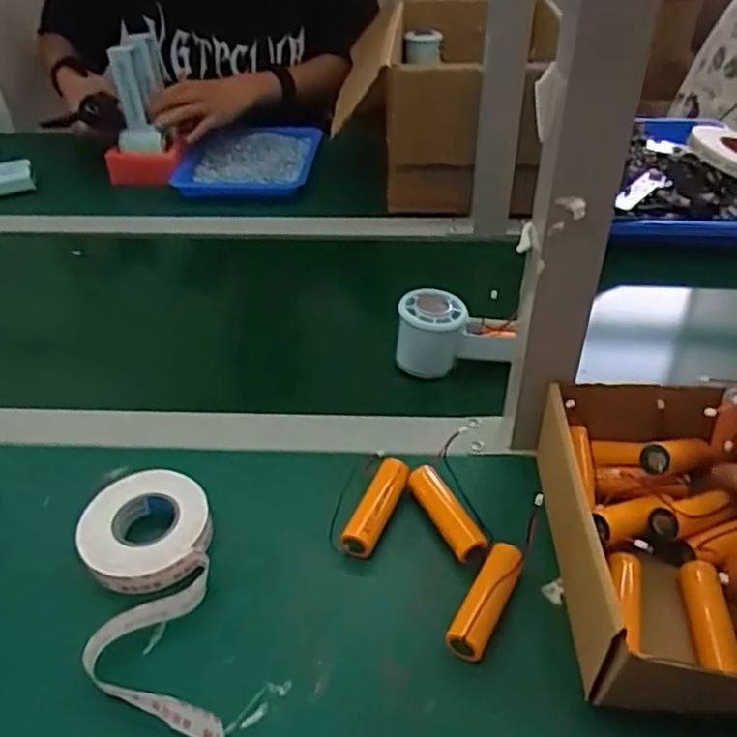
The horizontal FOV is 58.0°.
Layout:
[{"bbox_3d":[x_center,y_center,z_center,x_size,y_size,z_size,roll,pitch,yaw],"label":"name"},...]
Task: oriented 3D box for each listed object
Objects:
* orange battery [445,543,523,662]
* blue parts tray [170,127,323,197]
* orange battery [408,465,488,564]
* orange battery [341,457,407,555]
[{"bbox_3d":[0.070,0.139,0.397,0.022,0.023,0.069,20,44,23],"label":"orange battery"},{"bbox_3d":[-0.161,-0.290,0.910,0.164,0.034,0.195,2,40,4],"label":"blue parts tray"},{"bbox_3d":[0.052,0.098,0.447,0.021,0.020,0.071,-19,43,-20],"label":"orange battery"},{"bbox_3d":[0.005,0.096,0.454,0.022,0.021,0.073,16,43,20],"label":"orange battery"}]

